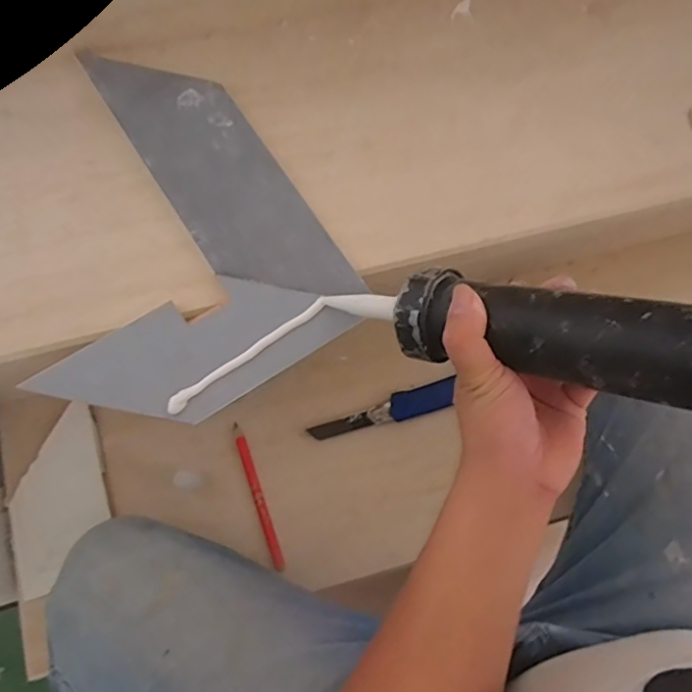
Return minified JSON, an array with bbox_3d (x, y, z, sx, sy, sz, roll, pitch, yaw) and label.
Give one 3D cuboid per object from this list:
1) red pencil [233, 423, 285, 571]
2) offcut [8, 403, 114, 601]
[{"bbox_3d":[-0.094,0.158,0.595,0.014,0.007,0.156,-19,75,-6],"label":"red pencil"},{"bbox_3d":[-0.304,0.158,0.586,0.104,0.014,0.173,-18,73,-5],"label":"offcut"}]

